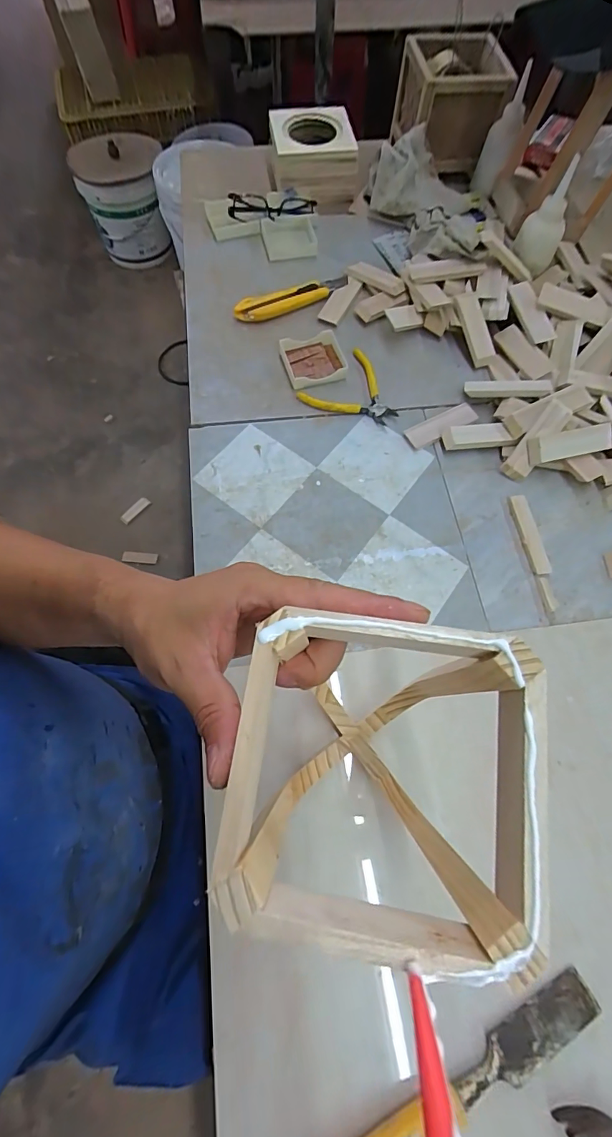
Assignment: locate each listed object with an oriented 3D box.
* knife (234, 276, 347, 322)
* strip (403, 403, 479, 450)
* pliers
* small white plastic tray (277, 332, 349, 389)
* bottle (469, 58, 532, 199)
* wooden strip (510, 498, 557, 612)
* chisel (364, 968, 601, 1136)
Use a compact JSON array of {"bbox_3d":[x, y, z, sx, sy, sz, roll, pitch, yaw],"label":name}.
[{"bbox_3d":[-0.017,-0.377,0.605,0.167,0.025,0.020,-24,70,-11],"label":"knife"},{"bbox_3d":[0.169,-0.179,0.546,0.094,0.011,0.032,-26,71,-12],"label":"strip"},{"bbox_3d":[0.066,-0.222,0.556,0.104,0.012,0.106,42,73,15],"label":"pliers"},{"bbox_3d":[0.010,-0.274,0.574,0.077,0.011,0.077,-14,69,-7],"label":"small white plastic tray"},{"bbox_3d":[0.295,-0.651,0.660,0.046,0.138,0.042,17,68,5],"label":"bottle"},{"bbox_3d":[0.254,-0.039,0.496,0.018,0.008,0.097,-7,68,-4],"label":"wooden strip"},{"bbox_3d":[0.114,0.372,0.307,0.235,0.028,0.032,-25,70,-11],"label":"chisel"}]

